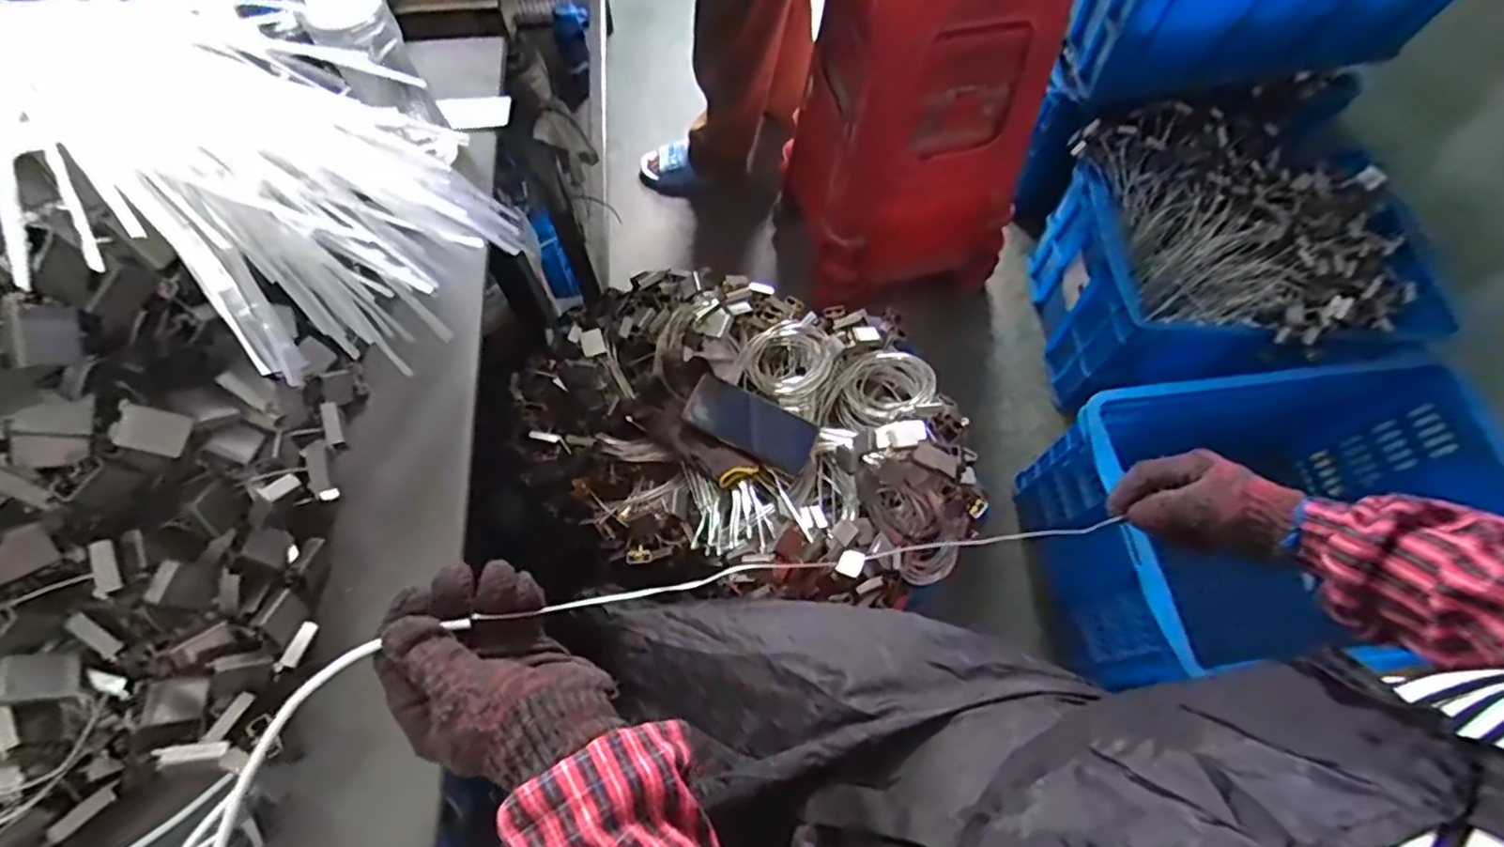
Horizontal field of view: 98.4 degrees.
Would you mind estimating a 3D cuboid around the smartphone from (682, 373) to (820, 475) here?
[{"bbox_3d":[0.001,0.001,0.798,0.164,0.015,0.074,32,69,-12],"label":"smartphone"}]

